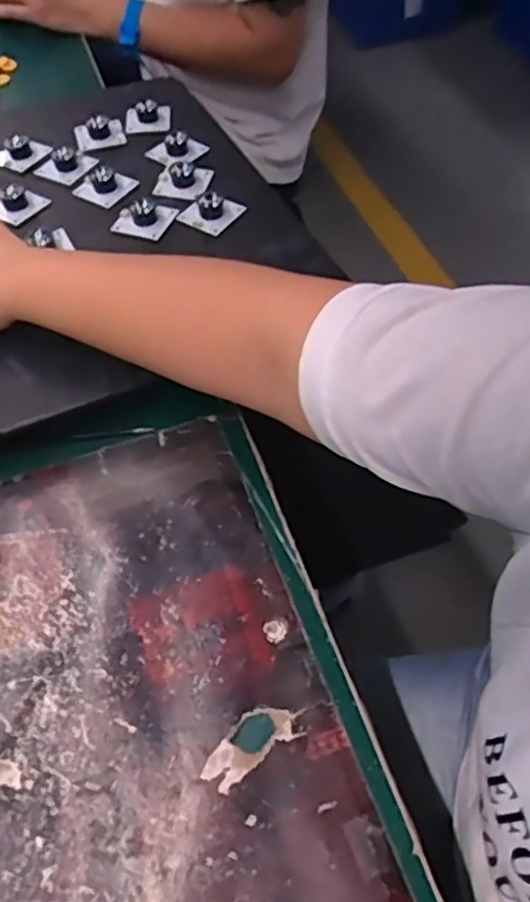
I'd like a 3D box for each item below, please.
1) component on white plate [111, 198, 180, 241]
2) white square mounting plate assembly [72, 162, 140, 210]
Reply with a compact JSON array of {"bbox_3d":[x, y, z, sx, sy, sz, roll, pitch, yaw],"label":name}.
[{"bbox_3d":[-0.102,-0.195,0.532,0.043,0.019,0.038,20,58,15],"label":"component on white plate"},{"bbox_3d":[-0.142,-0.235,0.560,0.049,0.015,0.037,22,59,17],"label":"white square mounting plate assembly"}]

